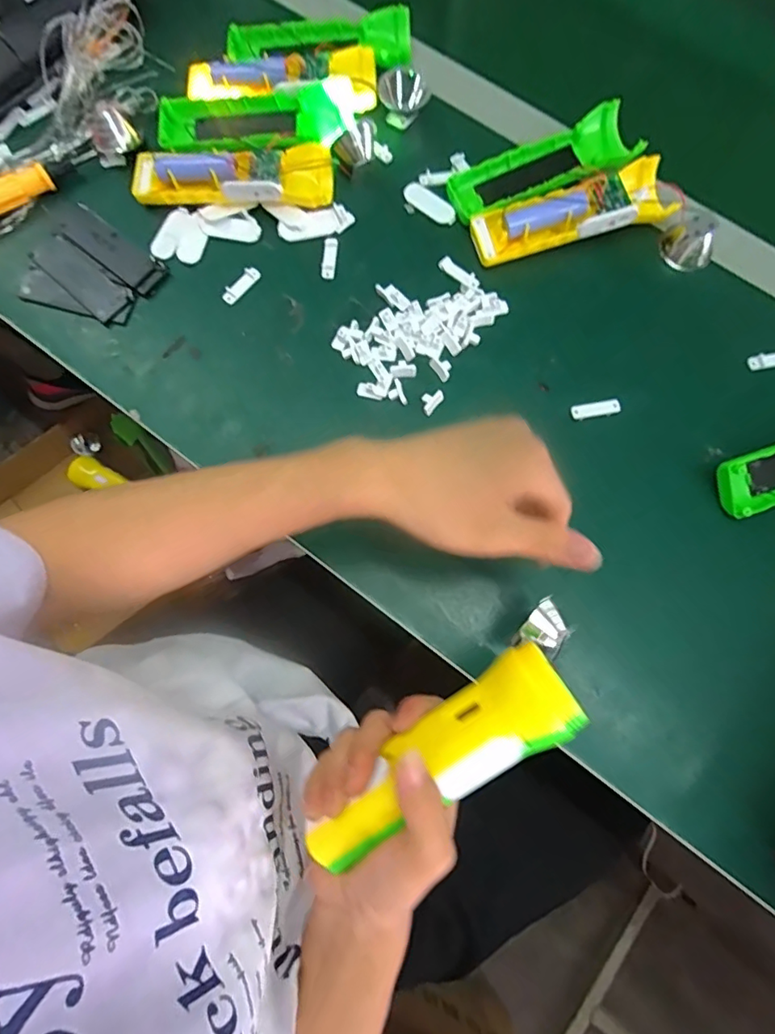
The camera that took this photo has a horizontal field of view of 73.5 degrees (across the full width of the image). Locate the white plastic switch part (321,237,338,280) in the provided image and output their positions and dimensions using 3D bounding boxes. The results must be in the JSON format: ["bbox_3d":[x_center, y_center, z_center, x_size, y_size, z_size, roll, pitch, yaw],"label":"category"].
[{"bbox_3d":[-0.048,-0.214,0.431,0.011,0.006,0.036,4,77,1],"label":"white plastic switch part"}]

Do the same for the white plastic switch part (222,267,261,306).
[{"bbox_3d":[-0.120,-0.190,0.423,0.010,0.006,0.038,38,80,8],"label":"white plastic switch part"}]

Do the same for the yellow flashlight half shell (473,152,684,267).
[{"bbox_3d":[0.148,-0.245,0.423,0.159,0.032,0.050,-18,78,-4],"label":"yellow flashlight half shell"}]

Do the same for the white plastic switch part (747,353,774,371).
[{"bbox_3d":[0.305,-0.124,0.411,0.036,0.005,0.013,-11,77,-3],"label":"white plastic switch part"}]

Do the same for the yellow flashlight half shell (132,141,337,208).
[{"bbox_3d":[-0.128,-0.280,0.430,0.161,0.030,0.045,1,77,0],"label":"yellow flashlight half shell"}]

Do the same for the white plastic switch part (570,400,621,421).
[{"bbox_3d":[0.160,-0.082,0.400,0.038,0.010,0.012,-12,77,-3],"label":"white plastic switch part"}]

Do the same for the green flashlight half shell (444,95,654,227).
[{"bbox_3d":[0.131,-0.291,0.437,0.157,0.026,0.054,-25,79,-6],"label":"green flashlight half shell"}]

